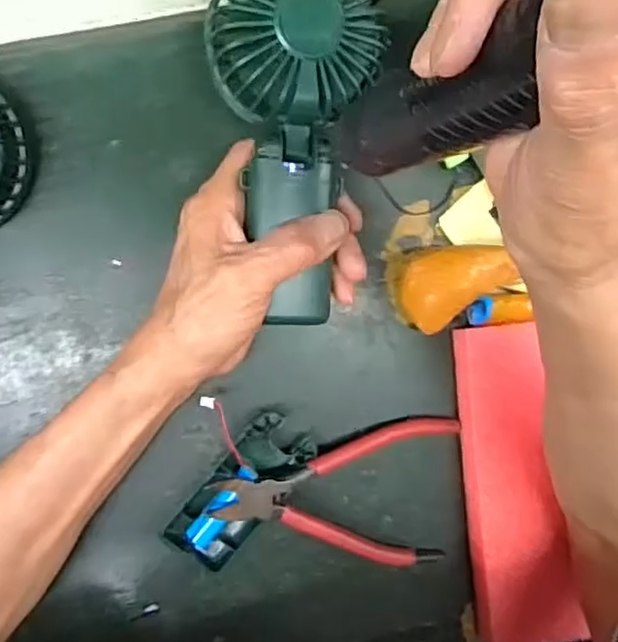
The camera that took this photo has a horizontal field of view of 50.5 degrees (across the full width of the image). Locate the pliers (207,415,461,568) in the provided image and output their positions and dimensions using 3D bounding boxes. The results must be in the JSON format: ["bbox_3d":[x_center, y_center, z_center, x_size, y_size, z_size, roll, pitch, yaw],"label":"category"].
[{"bbox_3d":[0.018,0.094,0.375,0.135,0.025,0.087,8,92,-8],"label":"pliers"}]

